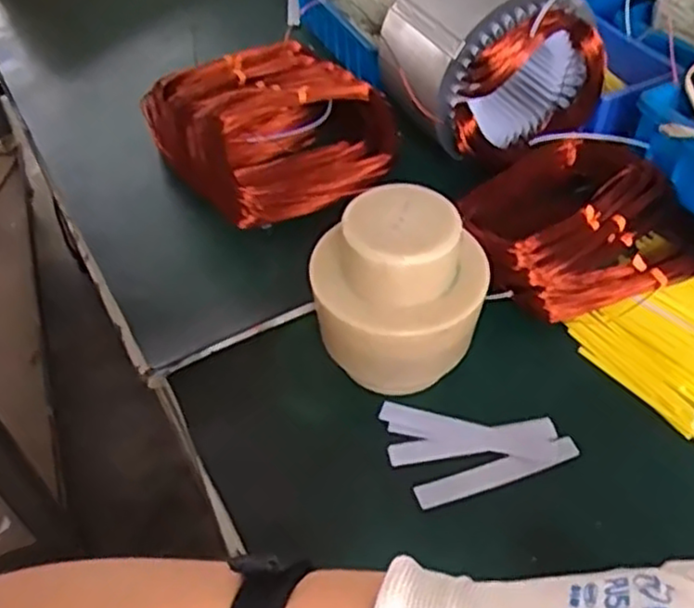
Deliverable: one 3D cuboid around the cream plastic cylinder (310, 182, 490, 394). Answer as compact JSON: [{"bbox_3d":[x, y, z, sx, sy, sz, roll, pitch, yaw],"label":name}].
[{"bbox_3d":[0.035,0.000,0.463,0.107,0.132,0.085,-11,48,-7],"label":"cream plastic cylinder"}]

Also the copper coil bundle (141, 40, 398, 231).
[{"bbox_3d":[-0.067,-0.161,0.644,0.176,0.076,0.179,-26,52,-20],"label":"copper coil bundle"}]

